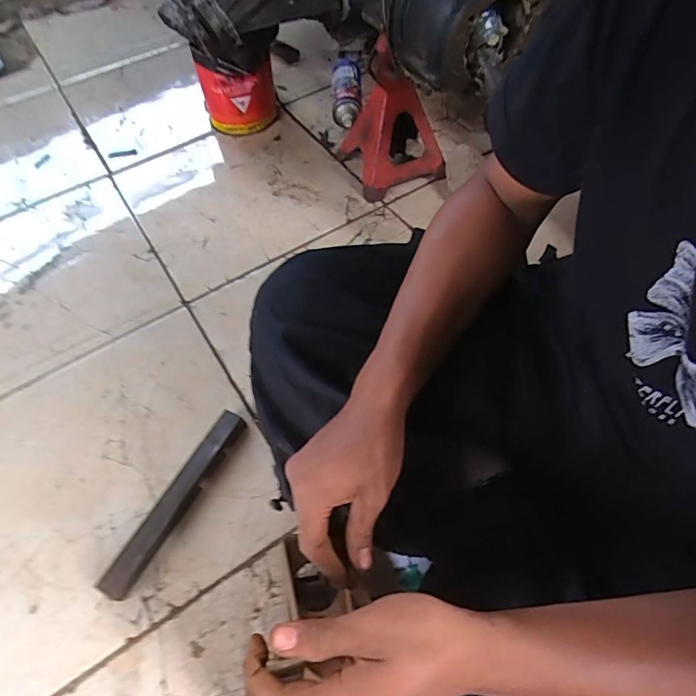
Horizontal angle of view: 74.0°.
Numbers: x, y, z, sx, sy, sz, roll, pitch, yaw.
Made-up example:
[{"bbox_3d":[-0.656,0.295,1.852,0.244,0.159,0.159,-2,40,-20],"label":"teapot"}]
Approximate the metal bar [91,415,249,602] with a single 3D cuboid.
[{"bbox_3d":[-0.216,0.189,0.586,0.033,0.032,0.244,26,60,15],"label":"metal bar"}]

